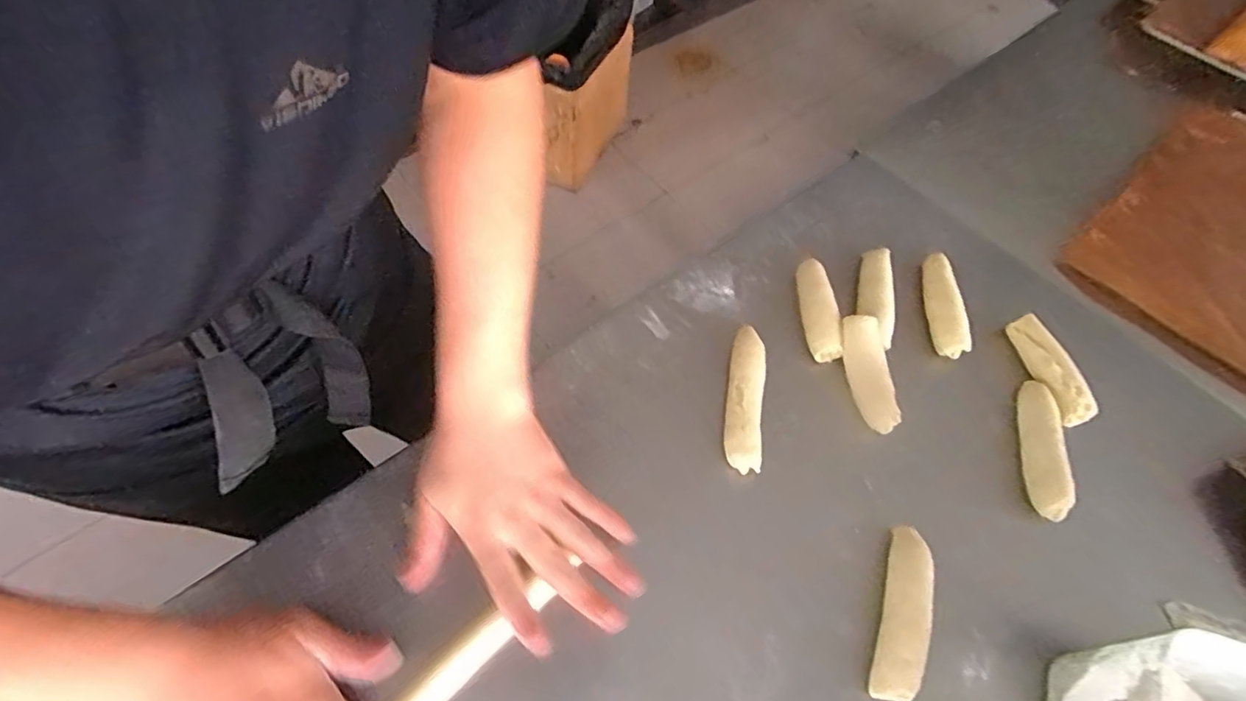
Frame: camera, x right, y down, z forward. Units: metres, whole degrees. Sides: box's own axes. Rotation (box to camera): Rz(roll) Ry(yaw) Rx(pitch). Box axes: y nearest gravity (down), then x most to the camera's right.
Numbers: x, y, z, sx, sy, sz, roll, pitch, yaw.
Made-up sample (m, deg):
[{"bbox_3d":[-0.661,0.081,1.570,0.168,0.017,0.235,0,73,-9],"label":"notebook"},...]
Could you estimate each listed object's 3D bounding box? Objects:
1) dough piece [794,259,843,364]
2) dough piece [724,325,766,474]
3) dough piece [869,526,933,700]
[{"bbox_3d":[0.187,-0.043,0.562,0.030,0.033,0.114,2,58,-3],"label":"dough piece"},{"bbox_3d":[0.108,0.041,0.515,0.031,0.025,0.136,9,58,2],"label":"dough piece"},{"bbox_3d":[0.205,0.188,0.426,0.030,0.033,0.121,16,59,6],"label":"dough piece"}]

